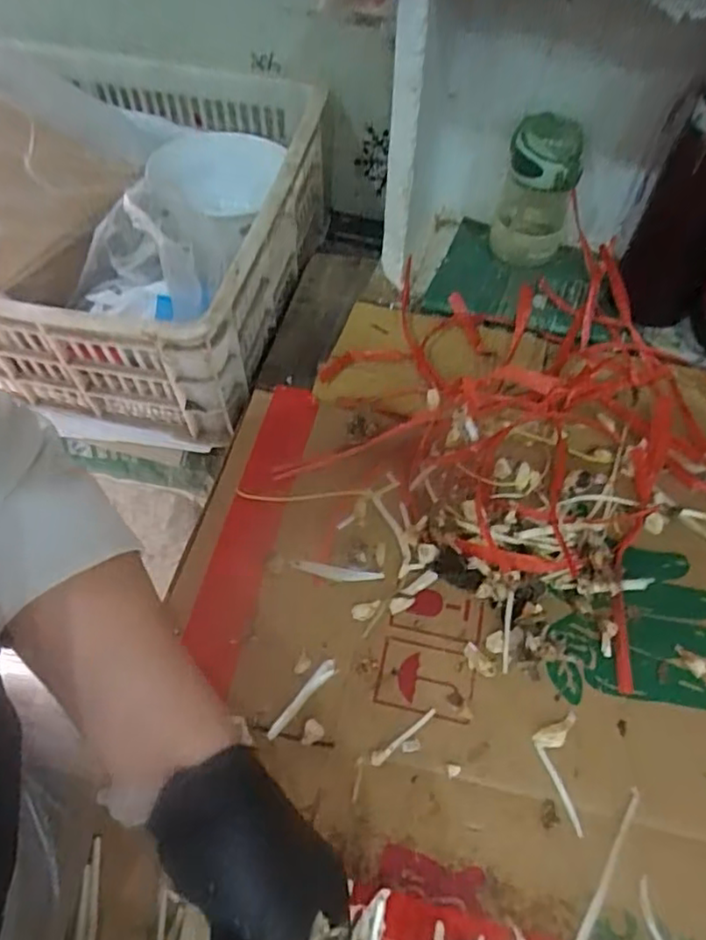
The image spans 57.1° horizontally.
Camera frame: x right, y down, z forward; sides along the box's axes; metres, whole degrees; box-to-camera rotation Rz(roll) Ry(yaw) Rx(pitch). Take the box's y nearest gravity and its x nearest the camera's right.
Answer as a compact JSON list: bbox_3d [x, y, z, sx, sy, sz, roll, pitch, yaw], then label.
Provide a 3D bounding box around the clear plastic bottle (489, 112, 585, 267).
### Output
[{"bbox_3d":[0.217,-0.329,0.767,0.084,0.131,0.093,15,56,9],"label":"clear plastic bottle"}]

